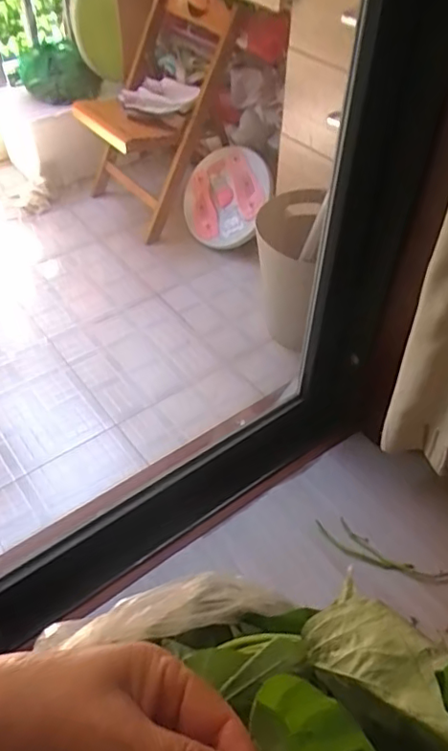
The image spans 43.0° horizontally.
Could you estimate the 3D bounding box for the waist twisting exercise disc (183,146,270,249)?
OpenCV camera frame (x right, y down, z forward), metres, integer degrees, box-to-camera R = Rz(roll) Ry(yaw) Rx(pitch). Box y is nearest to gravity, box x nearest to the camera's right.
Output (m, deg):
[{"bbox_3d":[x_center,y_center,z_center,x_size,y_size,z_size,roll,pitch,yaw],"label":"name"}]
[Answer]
[{"bbox_3d":[-0.001,-0.508,1.617,0.266,0.282,0.051,23,8,36],"label":"waist twisting exercise disc"}]

